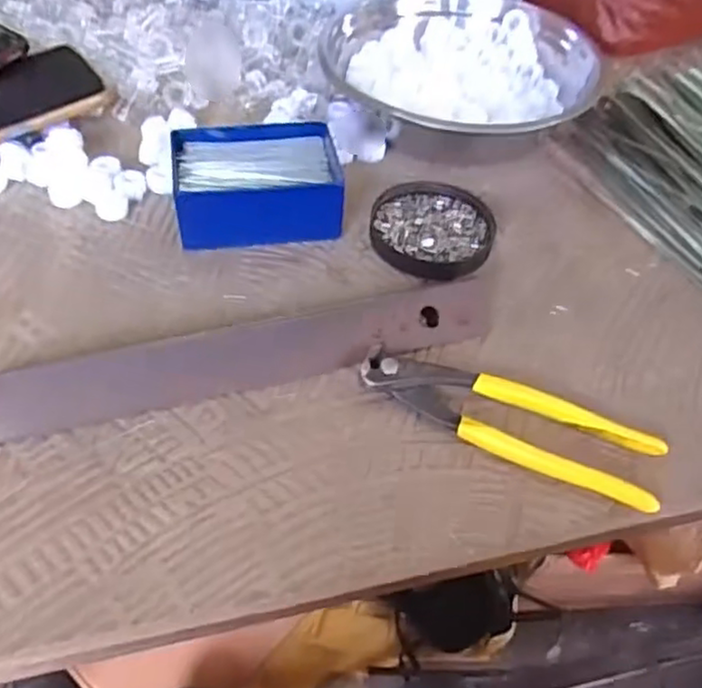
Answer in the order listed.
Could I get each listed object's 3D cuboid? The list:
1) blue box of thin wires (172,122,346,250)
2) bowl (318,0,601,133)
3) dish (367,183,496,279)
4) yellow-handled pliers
[{"bbox_3d":[-0.065,-0.111,0.474,0.113,0.042,0.084,-6,50,-9],"label":"blue box of thin wires"},{"bbox_3d":[0.088,-0.231,0.572,0.207,0.080,0.207,2,48,-2],"label":"bowl"},{"bbox_3d":[0.057,-0.082,0.475,0.084,0.014,0.090,2,48,-2],"label":"dish"},{"bbox_3d":[0.084,0.043,0.369,0.164,0.018,0.041,18,49,12],"label":"yellow-handled pliers"}]

